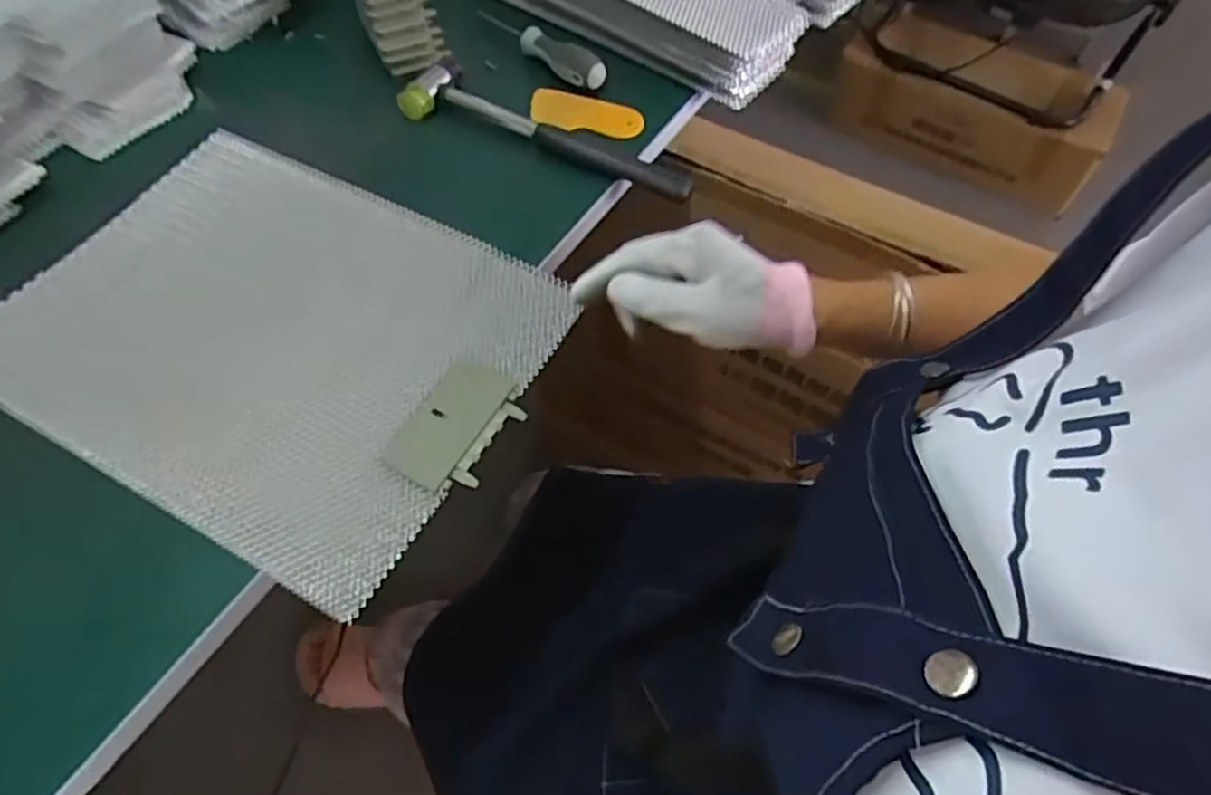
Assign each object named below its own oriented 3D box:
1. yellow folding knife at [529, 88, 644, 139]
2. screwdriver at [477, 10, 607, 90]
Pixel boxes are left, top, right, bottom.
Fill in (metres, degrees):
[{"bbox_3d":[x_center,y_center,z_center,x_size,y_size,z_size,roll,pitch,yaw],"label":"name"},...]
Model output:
[{"bbox_3d":[-0.017,-0.234,0.598,0.096,0.006,0.034,17,82,9],"label":"yellow folding knife"},{"bbox_3d":[-0.060,-0.306,0.623,0.151,0.023,0.025,36,64,19],"label":"screwdriver"}]

